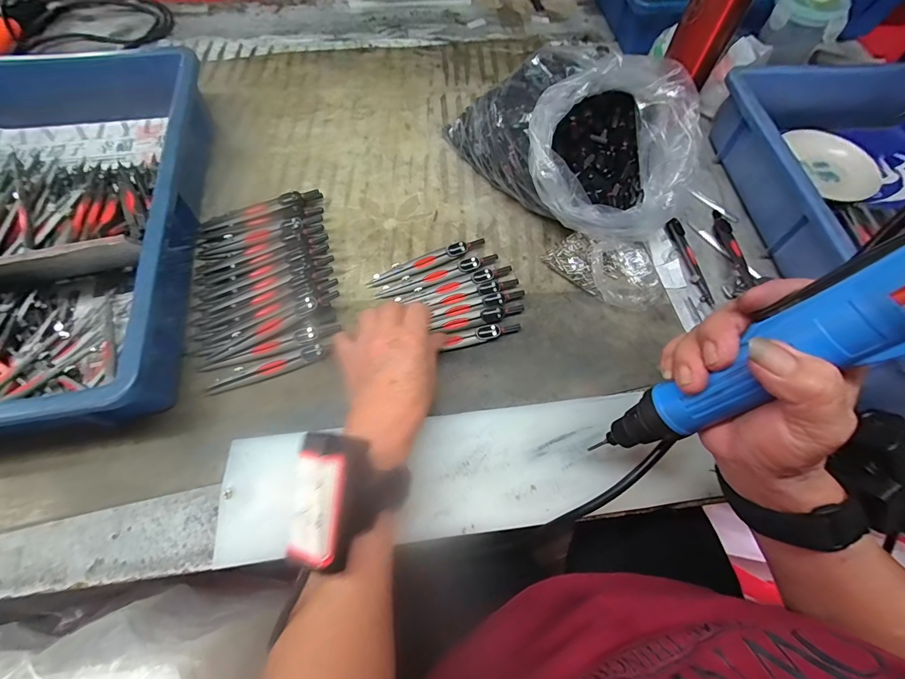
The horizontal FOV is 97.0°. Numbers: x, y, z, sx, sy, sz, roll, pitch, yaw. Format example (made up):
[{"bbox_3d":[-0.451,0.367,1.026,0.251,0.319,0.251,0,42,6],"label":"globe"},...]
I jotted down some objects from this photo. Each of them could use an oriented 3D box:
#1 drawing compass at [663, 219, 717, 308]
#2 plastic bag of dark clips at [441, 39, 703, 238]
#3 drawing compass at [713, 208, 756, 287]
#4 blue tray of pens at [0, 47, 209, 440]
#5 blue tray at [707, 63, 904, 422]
[{"bbox_3d":[0.256,-0.085,0.430,0.017,0.008,0.111,-7,63,-5],"label":"drawing compass"},{"bbox_3d":[0.137,-0.226,0.439,0.183,0.116,0.247,-28,67,-15],"label":"plastic bag of dark clips"},{"bbox_3d":[0.303,-0.101,0.434,0.017,0.011,0.126,7,51,2],"label":"drawing compass"},{"bbox_3d":[-0.407,-0.117,0.392,0.287,0.080,0.441,-8,64,-5],"label":"blue tray of pens"},{"bbox_3d":[0.497,-0.127,0.424,0.320,0.091,0.465,-4,63,-3],"label":"blue tray"}]

